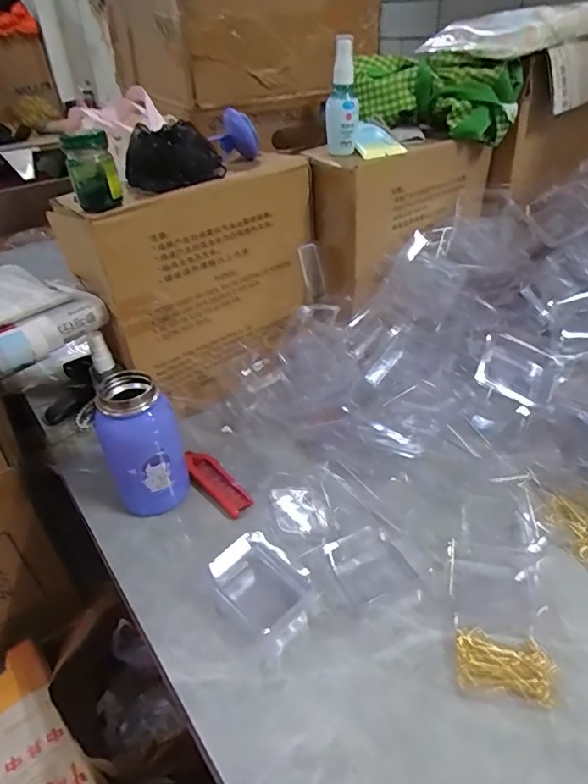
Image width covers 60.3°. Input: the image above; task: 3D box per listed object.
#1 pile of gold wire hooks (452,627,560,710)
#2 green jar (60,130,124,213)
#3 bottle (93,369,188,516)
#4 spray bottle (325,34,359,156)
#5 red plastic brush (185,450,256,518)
[{"bbox_3d":[0.160,0.207,0.382,0.069,0.009,0.044,5,38,10],"label":"pile of gold wire hooks"},{"bbox_3d":[-0.190,-0.208,0.479,0.043,0.066,0.033,-16,38,-17],"label":"green jar"},{"bbox_3d":[-0.149,0.054,0.503,0.067,0.132,0.063,-7,38,-6],"label":"bottle"},{"bbox_3d":[0.057,-0.343,0.592,0.037,0.117,0.044,1,36,5],"label":"spray bottle"},{"bbox_3d":[-0.087,0.096,0.552,0.031,0.012,0.108,-30,45,-31],"label":"red plastic brush"}]

